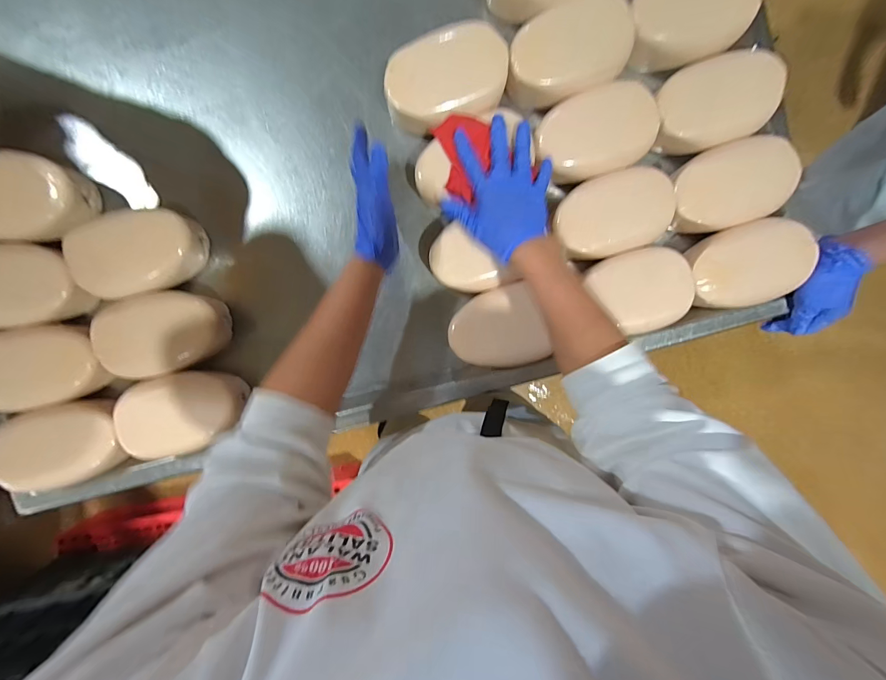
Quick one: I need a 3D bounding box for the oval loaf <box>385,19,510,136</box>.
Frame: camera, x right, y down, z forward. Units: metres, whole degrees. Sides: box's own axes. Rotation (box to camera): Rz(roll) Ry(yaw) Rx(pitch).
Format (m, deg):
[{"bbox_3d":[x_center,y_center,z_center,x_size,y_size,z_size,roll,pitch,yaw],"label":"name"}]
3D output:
[{"bbox_3d":[0.003,-0.318,0.481,0.151,0.070,0.095,-17,96,1],"label":"oval loaf"}]

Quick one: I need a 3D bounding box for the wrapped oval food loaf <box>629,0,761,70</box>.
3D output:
[{"bbox_3d":[0.309,-0.401,0.469,0.142,0.063,0.102,-10,96,1],"label":"wrapped oval food loaf"}]

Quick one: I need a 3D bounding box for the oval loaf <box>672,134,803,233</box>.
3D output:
[{"bbox_3d":[0.366,-0.198,0.496,0.145,0.059,0.101,-19,94,0],"label":"oval loaf"}]

